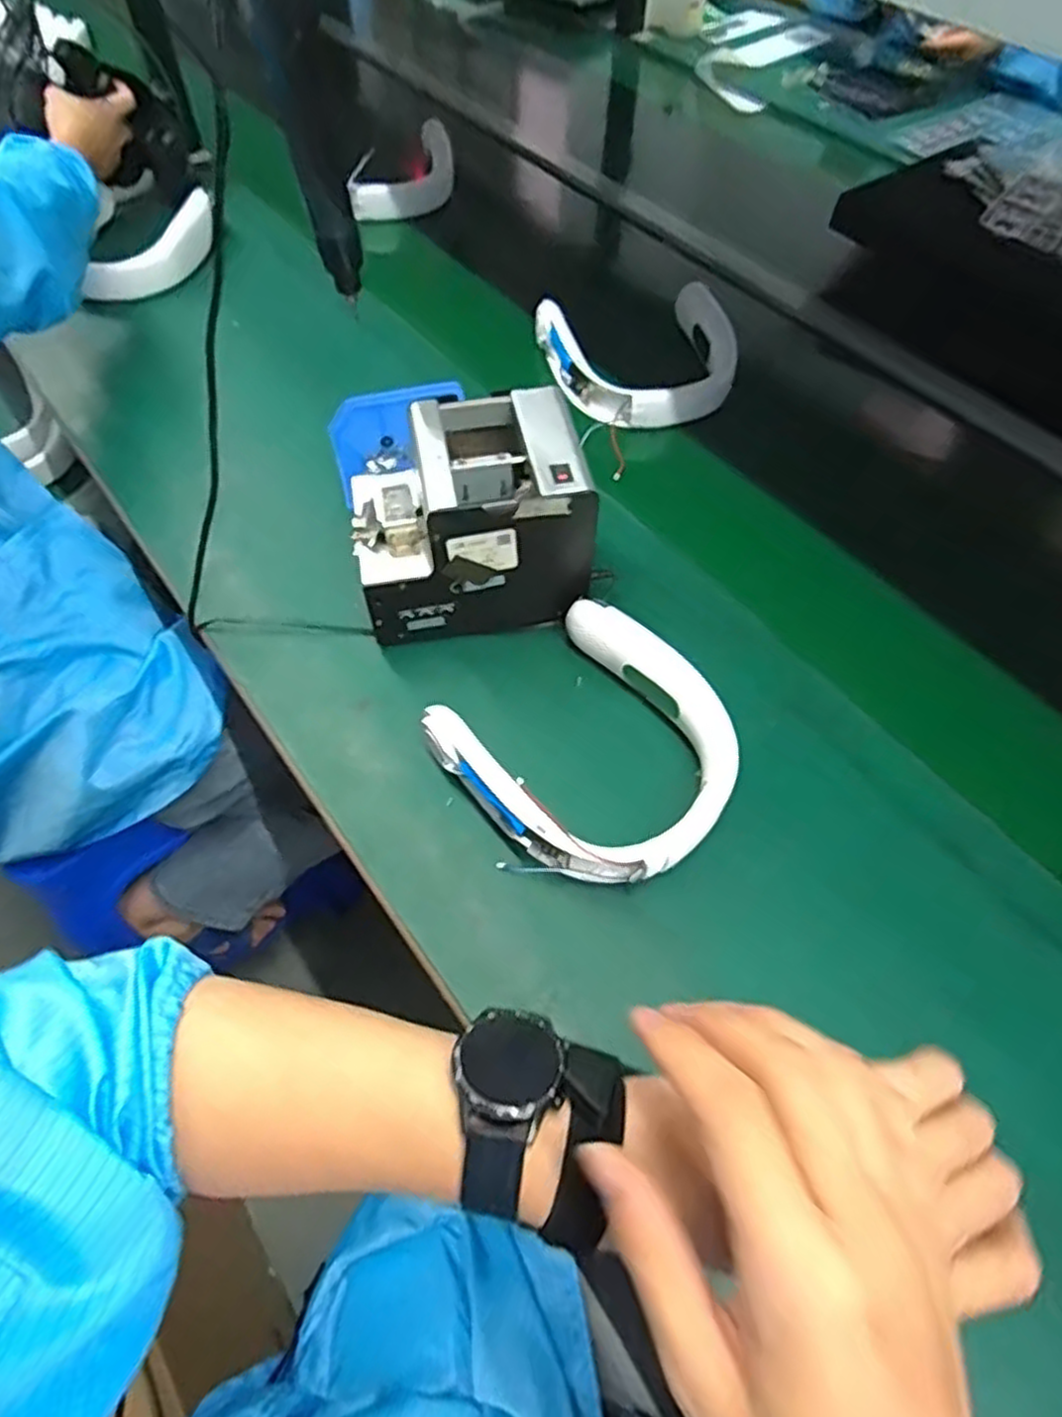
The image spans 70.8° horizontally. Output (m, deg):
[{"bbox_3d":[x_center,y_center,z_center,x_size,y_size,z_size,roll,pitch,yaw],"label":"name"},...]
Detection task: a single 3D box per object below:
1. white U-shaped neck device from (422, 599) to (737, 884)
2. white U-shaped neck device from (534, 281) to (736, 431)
[{"bbox_3d":[0.050,0.028,0.551,0.188,0.036,0.194,-36,66,-21],"label":"white U-shaped neck device"},{"bbox_3d":[0.125,-0.399,0.844,0.212,0.042,0.210,-8,59,-6],"label":"white U-shaped neck device"}]

